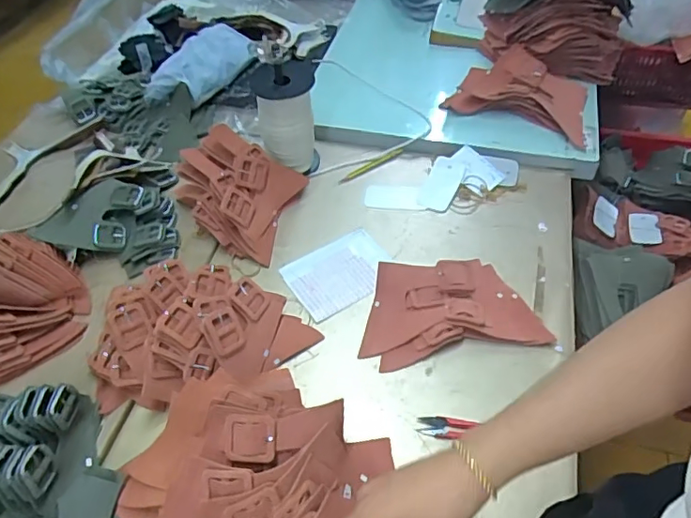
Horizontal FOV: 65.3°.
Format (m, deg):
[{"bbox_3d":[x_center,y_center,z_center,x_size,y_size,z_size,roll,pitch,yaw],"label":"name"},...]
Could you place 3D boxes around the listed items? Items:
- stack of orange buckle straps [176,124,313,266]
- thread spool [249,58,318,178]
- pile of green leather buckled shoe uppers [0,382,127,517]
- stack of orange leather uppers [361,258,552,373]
[{"bbox_3d":[-0.180,-0.113,0.826,0.184,0.098,0.175,12,52,14],"label":"stack of orange buckle straps"},{"bbox_3d":[-0.091,-0.220,0.862,0.091,0.181,0.085,-2,49,2],"label":"thread spool"},{"bbox_3d":[-0.337,0.230,0.569,0.178,0.084,0.175,-2,49,2],"label":"pile of green leather buckled shoe uppers"},{"bbox_3d":[0.139,0.064,0.720,0.228,0.027,0.144,-5,49,0],"label":"stack of orange leather uppers"}]

